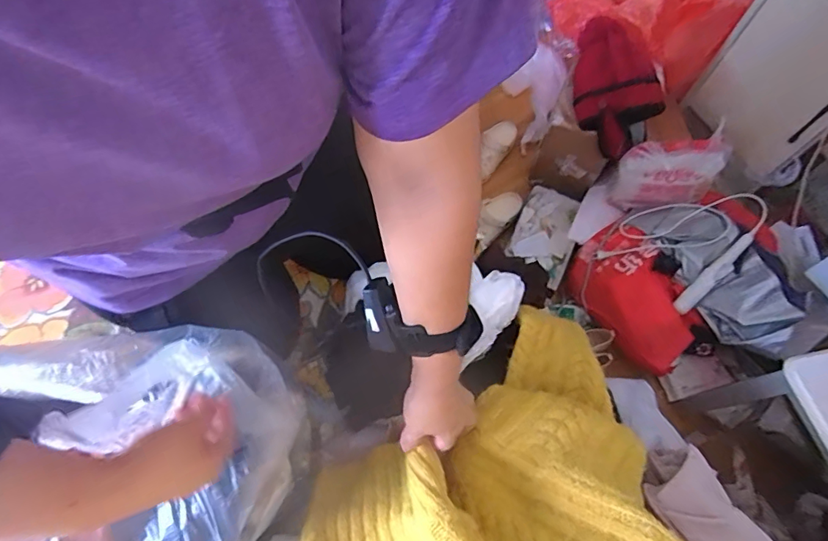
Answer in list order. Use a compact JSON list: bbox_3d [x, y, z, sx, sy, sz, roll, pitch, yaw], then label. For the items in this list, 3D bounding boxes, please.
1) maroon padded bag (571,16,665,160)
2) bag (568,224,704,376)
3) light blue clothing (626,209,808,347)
[{"bbox_3d":[0.499,-0.473,1.194,0.190,0.094,0.367,-19,62,32],"label":"maroon padded bag"},{"bbox_3d":[0.535,0.063,1.171,0.188,0.122,0.364,-24,69,-10],"label":"bag"},{"bbox_3d":[0.697,0.002,1.130,0.189,0.130,0.406,-15,53,-7],"label":"light blue clothing"}]

